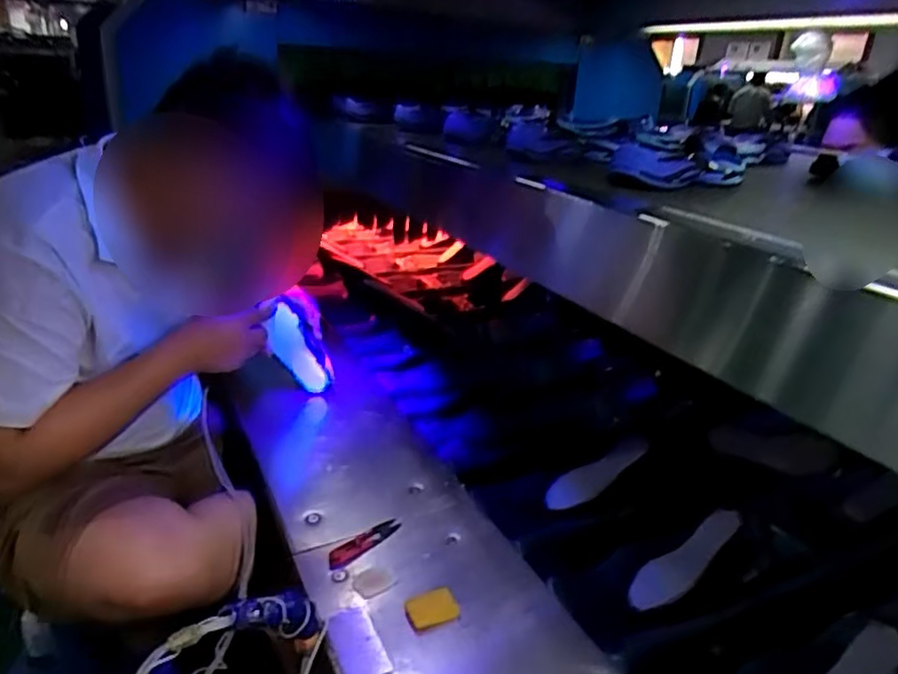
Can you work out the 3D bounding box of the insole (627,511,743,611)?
[{"bbox_3d":[0.287,0.266,0.777,0.178,0.011,0.052,-31,35,-19],"label":"insole"}]

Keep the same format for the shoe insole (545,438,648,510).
[{"bbox_3d":[0.218,0.199,0.936,0.178,0.014,0.053,-28,32,-17],"label":"shoe insole"}]

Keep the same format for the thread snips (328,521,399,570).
[{"bbox_3d":[-0.100,0.241,0.761,0.030,0.009,0.107,19,26,33],"label":"thread snips"}]

